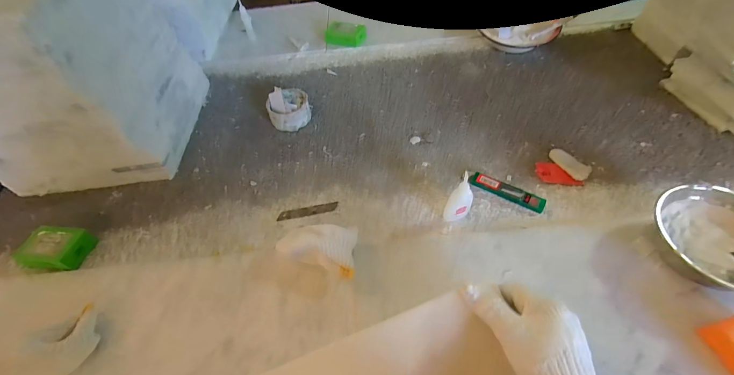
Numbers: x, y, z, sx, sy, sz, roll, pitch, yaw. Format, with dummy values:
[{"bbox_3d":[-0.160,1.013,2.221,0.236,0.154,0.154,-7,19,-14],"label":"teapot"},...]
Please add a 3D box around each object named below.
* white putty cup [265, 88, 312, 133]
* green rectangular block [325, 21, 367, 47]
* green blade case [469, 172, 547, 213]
[{"bbox_3d":[-0.162,-0.167,0.652,0.083,0.062,0.088,-2,53,3],"label":"white putty cup"},{"bbox_3d":[-0.058,-0.399,0.831,0.107,0.040,0.066,12,55,14],"label":"green rectangular block"},{"bbox_3d":[0.224,0.007,0.509,0.114,0.014,0.025,25,58,21],"label":"green blade case"}]

